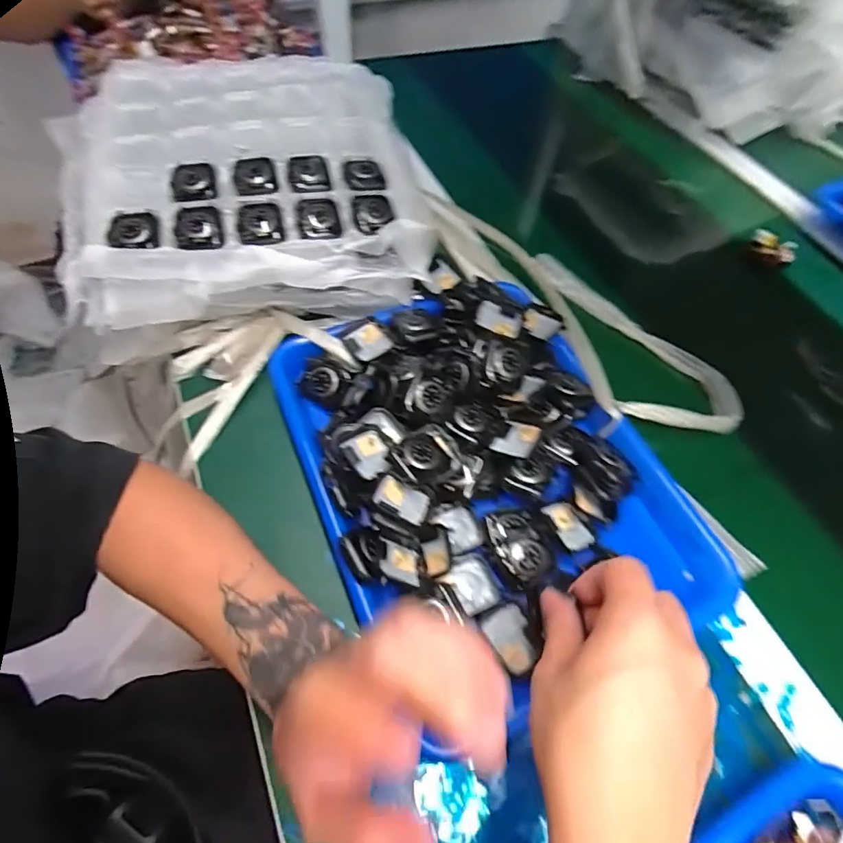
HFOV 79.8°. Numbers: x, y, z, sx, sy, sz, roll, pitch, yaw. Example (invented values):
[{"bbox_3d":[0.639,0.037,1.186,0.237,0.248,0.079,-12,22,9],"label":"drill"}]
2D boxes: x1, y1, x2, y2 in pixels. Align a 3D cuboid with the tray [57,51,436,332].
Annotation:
[{"bbox_3d":[-0.179,-0.245,0.506,0.353,0.069,0.362,-6,58,-6],"label":"tray"}]

